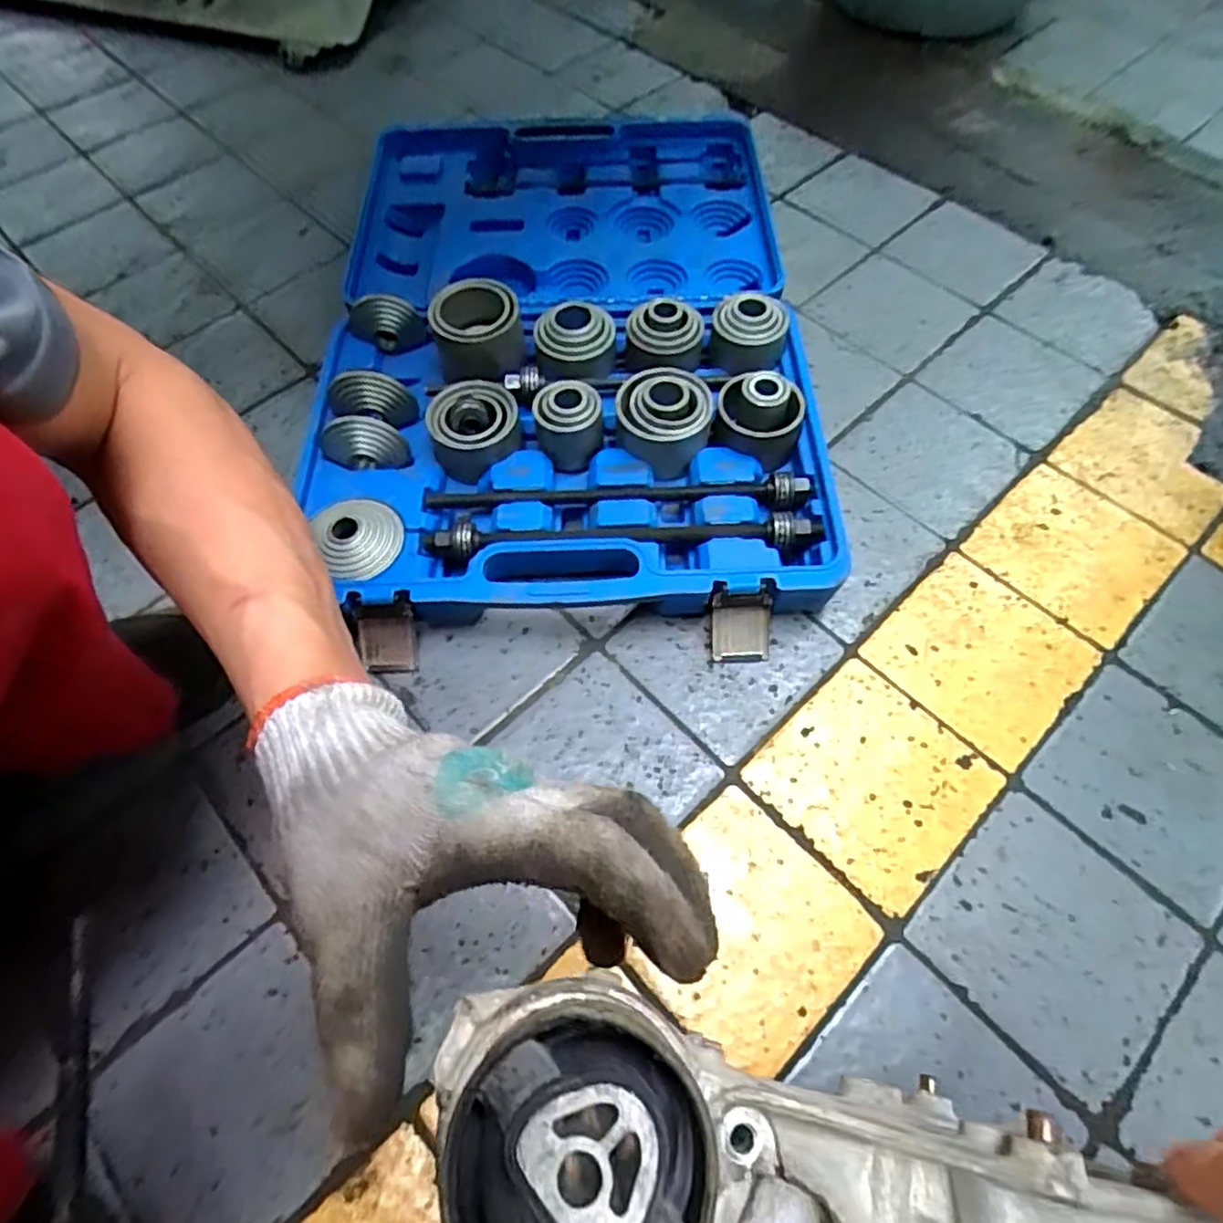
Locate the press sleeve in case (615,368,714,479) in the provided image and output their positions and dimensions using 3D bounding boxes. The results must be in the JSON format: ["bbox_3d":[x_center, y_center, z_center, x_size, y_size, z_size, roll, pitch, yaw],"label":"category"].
[{"bbox_3d":[0.048,-0.184,0.636,0.088,0.045,0.087,-1,61,1],"label":"press sleeve in case"}]

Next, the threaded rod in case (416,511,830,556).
[{"bbox_3d":[0.008,-0.068,0.594,0.342,0.023,0.027,-2,61,1],"label":"threaded rod in case"}]

